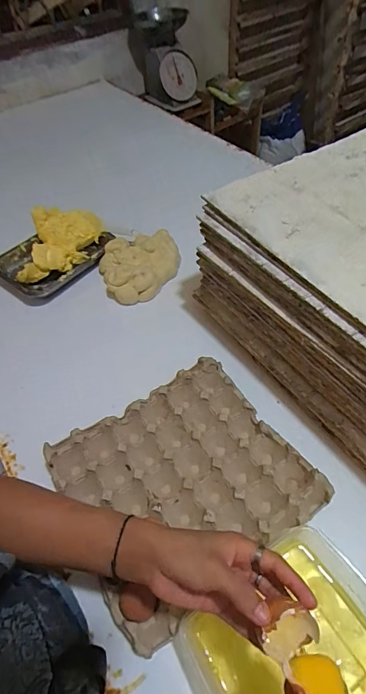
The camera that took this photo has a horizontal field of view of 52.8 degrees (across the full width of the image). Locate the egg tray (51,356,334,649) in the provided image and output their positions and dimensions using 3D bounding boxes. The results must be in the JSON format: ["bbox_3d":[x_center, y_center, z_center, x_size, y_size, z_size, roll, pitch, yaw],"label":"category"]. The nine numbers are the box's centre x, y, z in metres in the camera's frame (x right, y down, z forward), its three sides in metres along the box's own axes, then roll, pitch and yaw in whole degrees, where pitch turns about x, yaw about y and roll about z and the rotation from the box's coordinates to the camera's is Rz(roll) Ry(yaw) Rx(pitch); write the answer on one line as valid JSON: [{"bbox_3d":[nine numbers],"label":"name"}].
[{"bbox_3d":[-0.005,0.187,0.544,0.308,0.048,0.297,-30,56,-17],"label":"egg tray"}]

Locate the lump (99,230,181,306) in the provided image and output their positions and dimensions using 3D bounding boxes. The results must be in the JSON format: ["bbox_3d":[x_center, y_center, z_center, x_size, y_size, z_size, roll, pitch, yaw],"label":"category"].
[{"bbox_3d":[-0.097,-0.185,0.846,0.182,0.061,0.185,-11,53,-4],"label":"lump"}]

